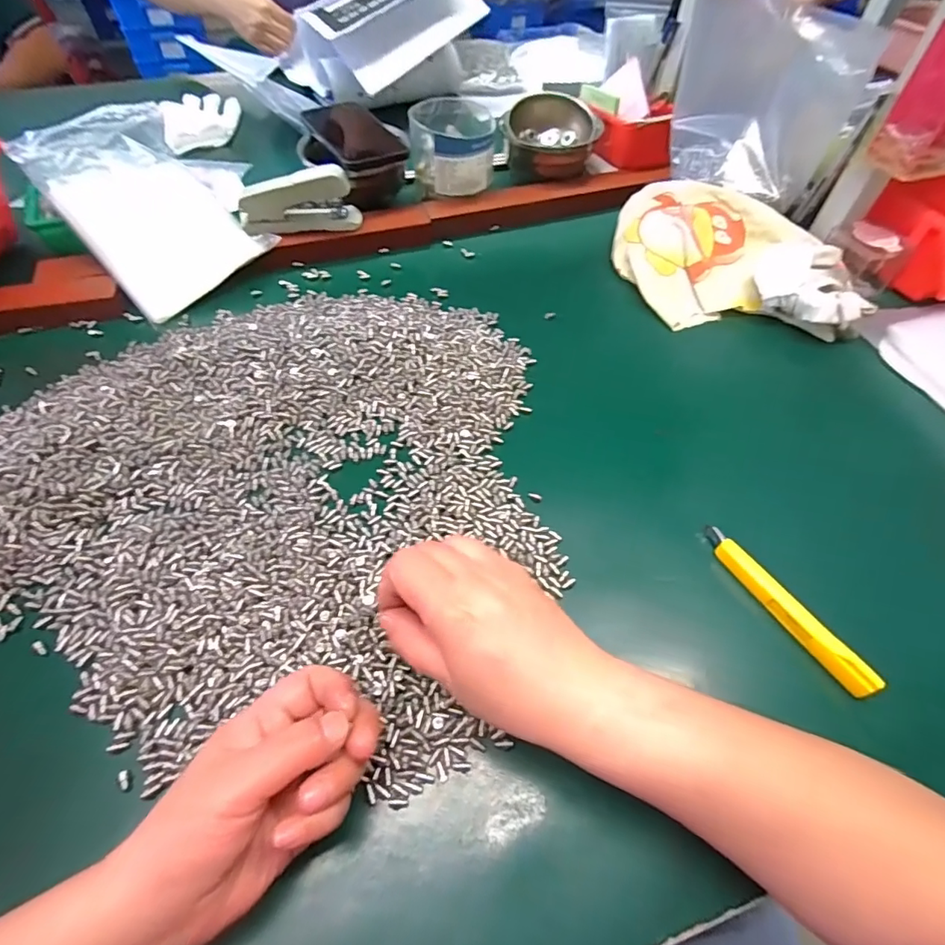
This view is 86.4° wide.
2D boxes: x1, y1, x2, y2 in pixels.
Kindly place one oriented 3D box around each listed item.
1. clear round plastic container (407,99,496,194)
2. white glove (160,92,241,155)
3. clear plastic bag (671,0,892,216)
[{"bbox_3d":[-0.023,-0.390,0.605,0.099,0.067,0.109,0,55,-1],"label":"clear round plastic container"},{"bbox_3d":[-0.394,-0.516,0.734,0.103,0.022,0.165,-14,56,-12],"label":"white glove"},{"bbox_3d":[0.282,-0.371,0.511,0.037,0.158,0.181,-35,59,-25],"label":"clear plastic bag"}]

